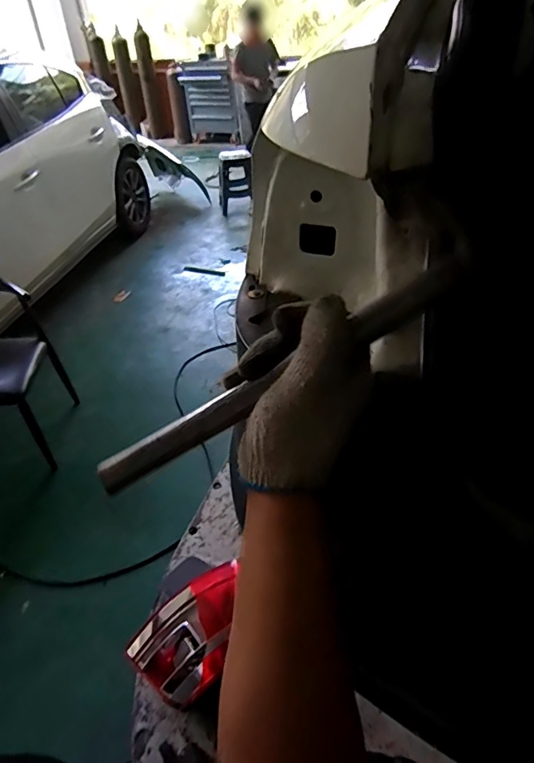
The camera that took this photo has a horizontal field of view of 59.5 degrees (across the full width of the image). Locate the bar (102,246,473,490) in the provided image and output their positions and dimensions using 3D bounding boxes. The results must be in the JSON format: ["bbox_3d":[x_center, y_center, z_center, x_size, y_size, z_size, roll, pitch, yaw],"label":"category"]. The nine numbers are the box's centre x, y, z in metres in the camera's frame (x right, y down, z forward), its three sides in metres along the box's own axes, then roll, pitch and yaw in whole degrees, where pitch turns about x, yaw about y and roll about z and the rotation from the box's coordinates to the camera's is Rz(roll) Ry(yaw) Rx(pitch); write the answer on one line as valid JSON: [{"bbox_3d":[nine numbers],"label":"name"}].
[{"bbox_3d":[0.001,0.001,0.326,0.293,0.021,0.020,-31,39,12],"label":"bar"}]

